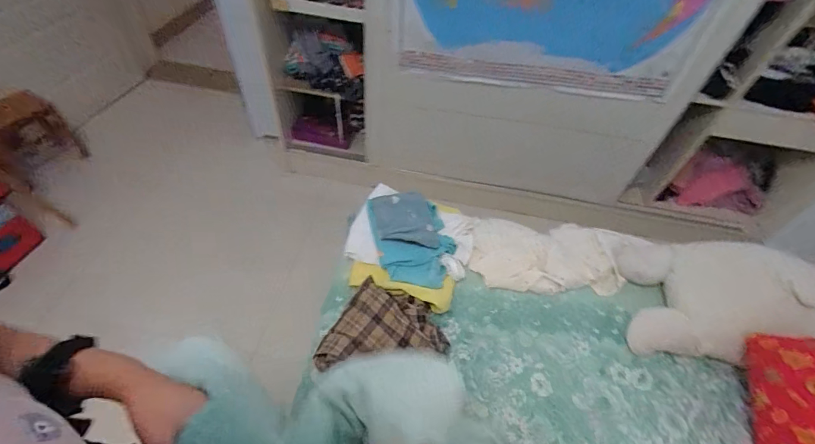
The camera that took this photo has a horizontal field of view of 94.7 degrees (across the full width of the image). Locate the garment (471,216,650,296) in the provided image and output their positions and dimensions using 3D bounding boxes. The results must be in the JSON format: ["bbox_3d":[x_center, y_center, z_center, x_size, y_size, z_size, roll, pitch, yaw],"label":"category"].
[{"bbox_3d":[0.397,0.081,1.049,0.441,0.092,0.235,6,50,-1],"label":"garment"}]

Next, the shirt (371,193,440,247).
[{"bbox_3d":[-0.001,-0.002,0.988,0.163,0.058,0.153,-12,53,-15],"label":"shirt"}]

